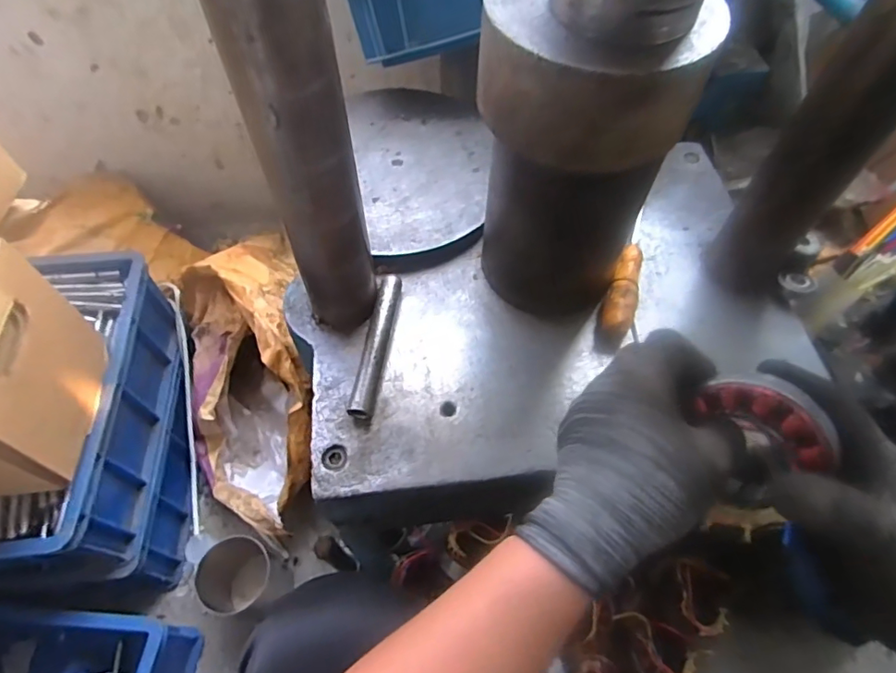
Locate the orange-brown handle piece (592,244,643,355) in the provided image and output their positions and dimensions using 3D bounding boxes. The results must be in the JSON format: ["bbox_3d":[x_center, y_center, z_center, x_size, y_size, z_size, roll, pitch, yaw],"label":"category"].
[{"bbox_3d":[0.164,-0.038,0.503,0.029,0.029,0.122,16,59,9],"label":"orange-brown handle piece"}]

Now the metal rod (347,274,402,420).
[{"bbox_3d":[-0.065,0.007,0.479,0.019,0.023,0.142,8,58,4],"label":"metal rod"}]

